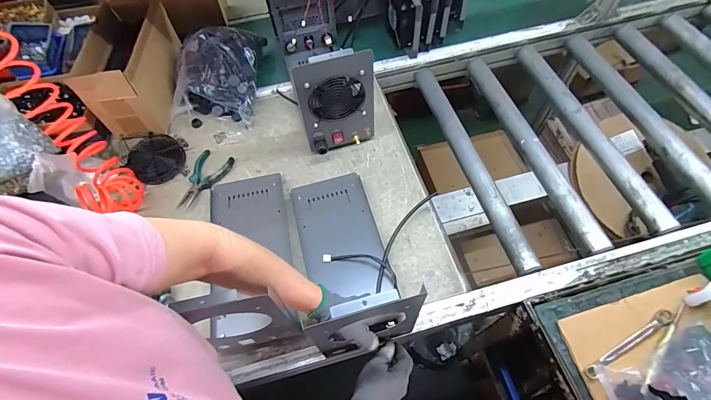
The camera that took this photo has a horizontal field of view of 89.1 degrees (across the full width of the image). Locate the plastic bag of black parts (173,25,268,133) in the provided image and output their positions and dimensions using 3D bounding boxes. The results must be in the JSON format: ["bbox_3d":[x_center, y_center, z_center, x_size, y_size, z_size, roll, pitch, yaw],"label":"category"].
[{"bbox_3d":[-0.357,-0.333,0.904,0.201,0.120,0.300,-1,59,2],"label":"plastic bag of black parts"}]

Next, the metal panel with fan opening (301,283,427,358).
[{"bbox_3d":[0.016,0.179,0.505,0.145,0.235,0.022,-18,60,-7],"label":"metal panel with fan opening"}]

